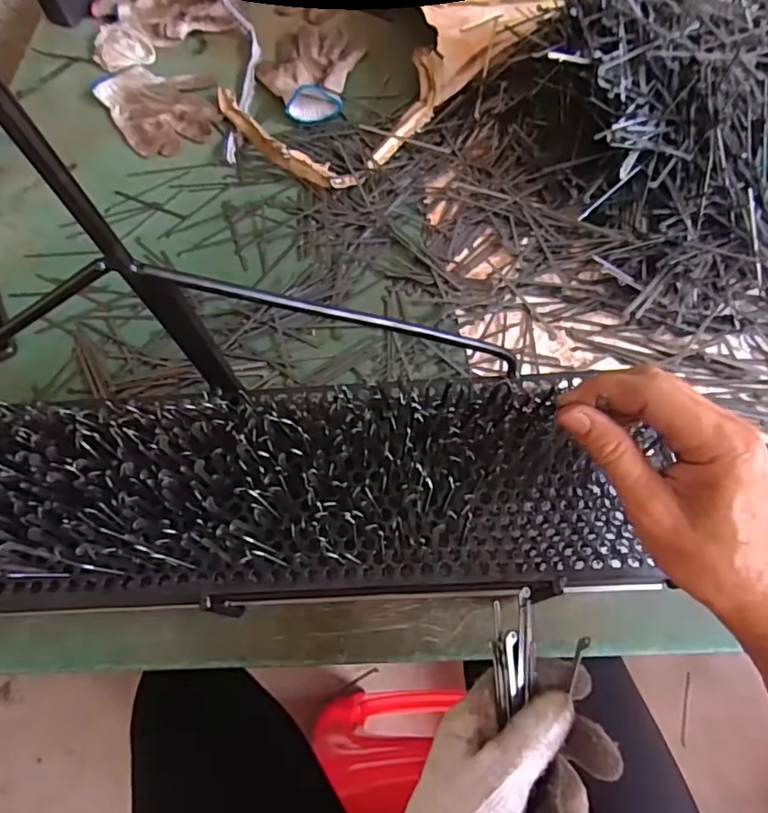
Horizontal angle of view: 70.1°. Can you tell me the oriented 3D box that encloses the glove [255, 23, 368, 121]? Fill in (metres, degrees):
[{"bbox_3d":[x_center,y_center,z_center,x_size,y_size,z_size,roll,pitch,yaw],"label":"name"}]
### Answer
[{"bbox_3d":[-0.101,-0.450,0.719,0.122,0.023,0.192,9,64,8],"label":"glove"}]

